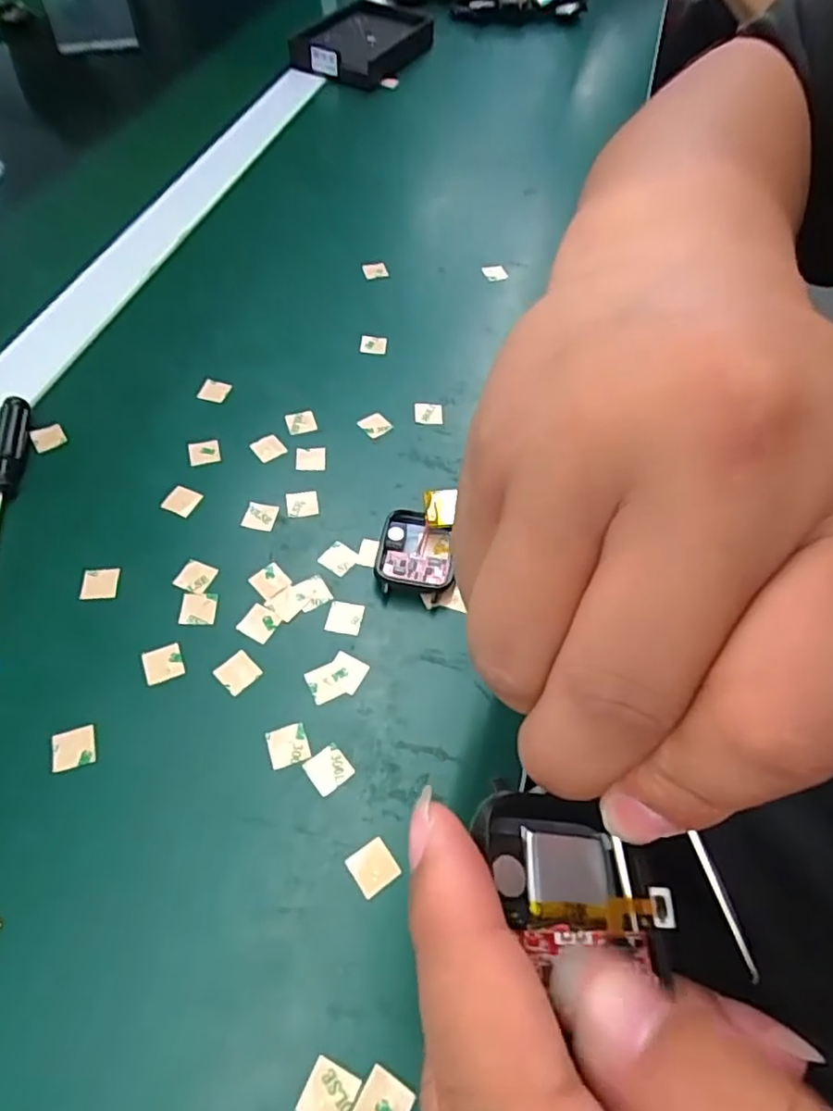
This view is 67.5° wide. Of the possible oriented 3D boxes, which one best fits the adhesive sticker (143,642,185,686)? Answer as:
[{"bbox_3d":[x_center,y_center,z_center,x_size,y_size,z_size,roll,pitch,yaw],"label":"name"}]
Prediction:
[{"bbox_3d":[-0.108,0.046,0.267,0.016,0.004,0.016,-18,61,-15],"label":"adhesive sticker"}]

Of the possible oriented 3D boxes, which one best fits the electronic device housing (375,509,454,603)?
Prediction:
[{"bbox_3d":[0.000,0.000,0.297,0.035,0.013,0.042,9,56,1],"label":"electronic device housing"}]

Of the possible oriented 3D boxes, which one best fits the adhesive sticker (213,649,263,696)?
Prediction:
[{"bbox_3d":[-0.076,0.049,0.265,0.016,0.004,0.015,40,62,20],"label":"adhesive sticker"}]

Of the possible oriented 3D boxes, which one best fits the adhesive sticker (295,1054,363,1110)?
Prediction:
[{"bbox_3d":[-0.027,0.167,0.193,0.016,0.004,0.016,22,55,12],"label":"adhesive sticker"}]

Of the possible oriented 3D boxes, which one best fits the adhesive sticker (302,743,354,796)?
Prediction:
[{"bbox_3d":[-0.035,0.084,0.246,0.016,0.004,0.015,-33,64,-21],"label":"adhesive sticker"}]

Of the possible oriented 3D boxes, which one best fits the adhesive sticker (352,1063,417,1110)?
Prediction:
[{"bbox_3d":[-0.010,0.169,0.192,0.016,0.004,0.015,27,55,16],"label":"adhesive sticker"}]

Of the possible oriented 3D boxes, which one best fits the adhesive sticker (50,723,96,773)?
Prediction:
[{"bbox_3d":[-0.135,0.075,0.244,0.016,0.004,0.016,-15,59,-14],"label":"adhesive sticker"}]

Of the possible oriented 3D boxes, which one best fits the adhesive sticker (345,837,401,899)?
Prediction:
[{"bbox_3d":[-0.016,0.113,0.227,0.015,0.004,0.015,-31,64,-22],"label":"adhesive sticker"}]

